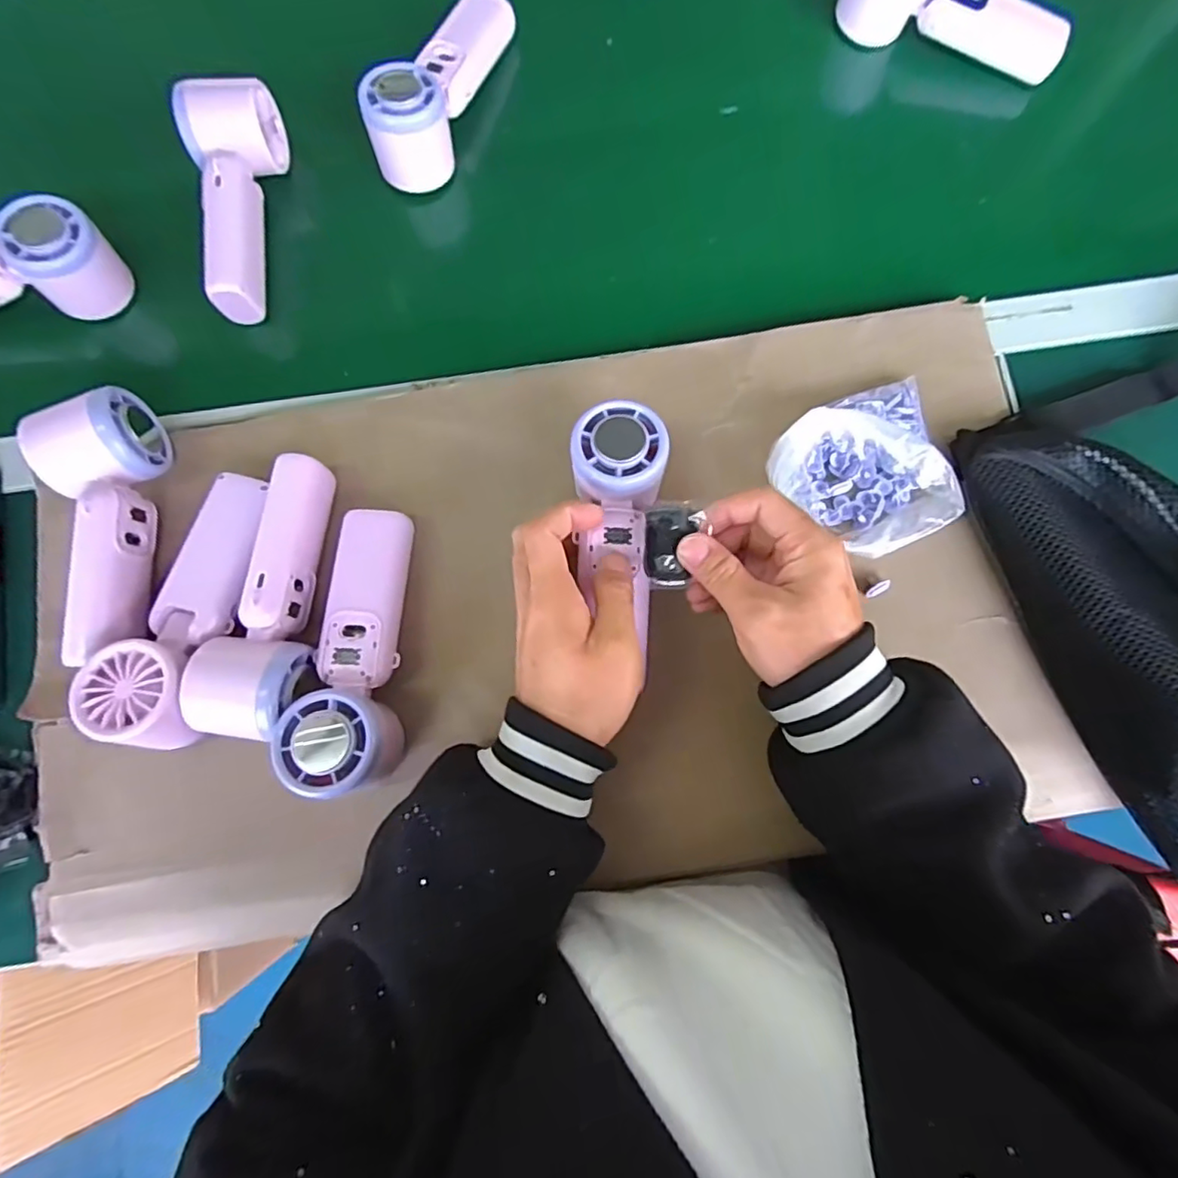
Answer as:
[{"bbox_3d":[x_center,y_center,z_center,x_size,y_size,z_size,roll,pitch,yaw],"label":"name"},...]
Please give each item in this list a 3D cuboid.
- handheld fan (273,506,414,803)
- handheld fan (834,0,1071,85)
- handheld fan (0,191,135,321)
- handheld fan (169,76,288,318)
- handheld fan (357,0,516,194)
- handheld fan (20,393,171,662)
[{"bbox_3d":[-0.138,0.031,0.346,0.058,0.047,0.163,-1,81,1],"label":"handheld fan"},{"bbox_3d":[0.271,-0.428,0.438,0.164,0.053,0.050,26,82,5],"label":"handheld fan"},{"bbox_3d":[-0.403,-0.211,0.402,0.165,0.052,0.052,-13,81,-1],"label":"handheld fan"},{"bbox_3d":[-0.242,-0.269,0.413,0.055,0.050,0.157,-8,81,0],"label":"handheld fan"},{"bbox_3d":[-0.108,-0.374,0.434,0.053,0.051,0.162,20,82,4],"label":"handheld fan"},{"bbox_3d":[-0.287,-0.038,0.363,0.053,0.059,0.155,-13,81,-1],"label":"handheld fan"}]

